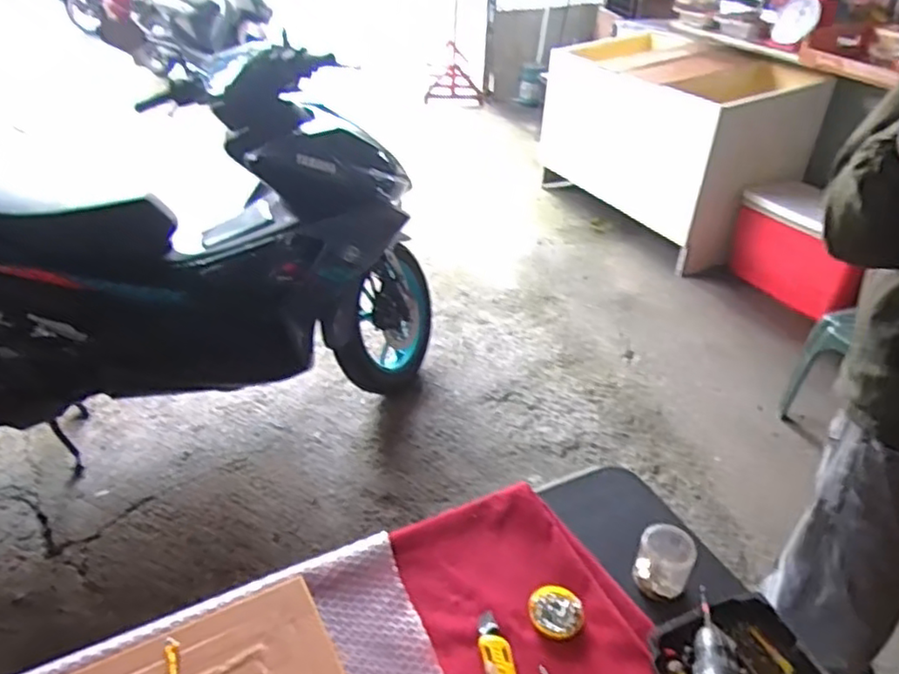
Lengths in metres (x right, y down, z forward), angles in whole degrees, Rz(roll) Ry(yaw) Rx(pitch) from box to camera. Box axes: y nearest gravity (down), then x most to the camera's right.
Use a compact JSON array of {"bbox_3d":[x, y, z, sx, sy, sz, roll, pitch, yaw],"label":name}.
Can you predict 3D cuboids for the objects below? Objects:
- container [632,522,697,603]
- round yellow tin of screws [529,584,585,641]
[{"bbox_3d":[0.262,0.275,0.814,0.063,0.072,0.057,31,44,34],"label":"container"},{"bbox_3d":[0.126,0.325,0.784,0.062,0.015,0.060,2,35,-1],"label":"round yellow tin of screws"}]

